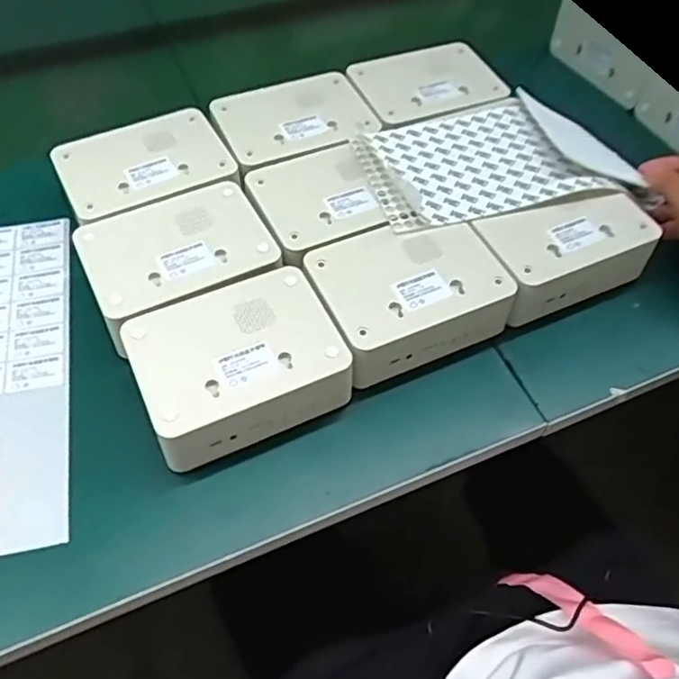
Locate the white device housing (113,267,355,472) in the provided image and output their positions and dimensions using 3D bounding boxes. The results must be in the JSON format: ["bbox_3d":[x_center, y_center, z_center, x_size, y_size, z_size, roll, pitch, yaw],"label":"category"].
[{"bbox_3d":[-0.072,0.020,0.465,0.141,0.057,0.109,-23,58,-18],"label":"white device housing"}]

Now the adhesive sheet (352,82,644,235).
[{"bbox_3d":[0.146,-0.157,0.573,0.254,0.046,0.133,-15,56,-12],"label":"adhesive sheet"}]

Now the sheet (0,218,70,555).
[{"bbox_3d":[-0.258,0.020,0.490,0.094,0.007,0.293,-9,57,-9],"label":"sheet"}]

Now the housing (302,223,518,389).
[{"bbox_3d":[0.054,-0.037,0.509,0.143,0.047,0.108,-22,58,-17],"label":"housing"}]

